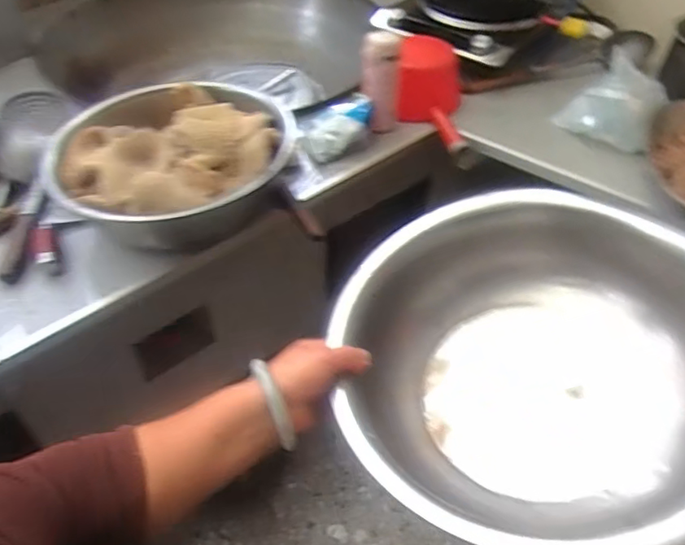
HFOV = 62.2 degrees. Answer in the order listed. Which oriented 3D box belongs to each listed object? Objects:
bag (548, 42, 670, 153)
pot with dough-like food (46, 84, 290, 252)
[{"bbox_3d":[0.507,-0.320,1.068,0.183,0.134,0.083,21,49,20],"label":"bag"},{"bbox_3d":[-0.282,-0.192,0.923,0.350,0.131,0.391,-25,50,-23],"label":"pot with dough-like food"}]

